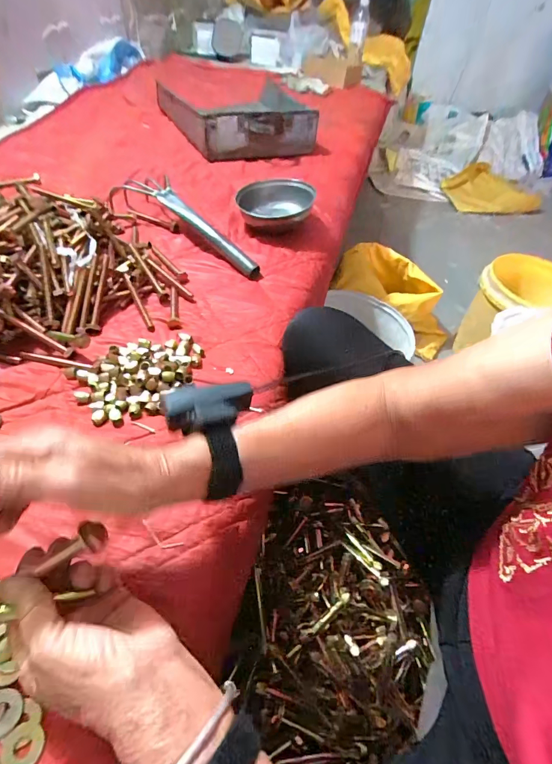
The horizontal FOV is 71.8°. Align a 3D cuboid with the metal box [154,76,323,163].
[{"bbox_3d":[-0.096,-0.625,0.896,0.312,0.084,0.304,-17,53,-20],"label":"metal box"}]

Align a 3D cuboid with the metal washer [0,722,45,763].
[{"bbox_3d":[-0.160,0.230,0.240,0.025,0.004,0.024,3,50,-4],"label":"metal washer"}]

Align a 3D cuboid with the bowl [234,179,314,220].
[{"bbox_3d":[-0.002,-0.313,0.677,0.124,0.043,0.137,14,50,5],"label":"bowl"}]

